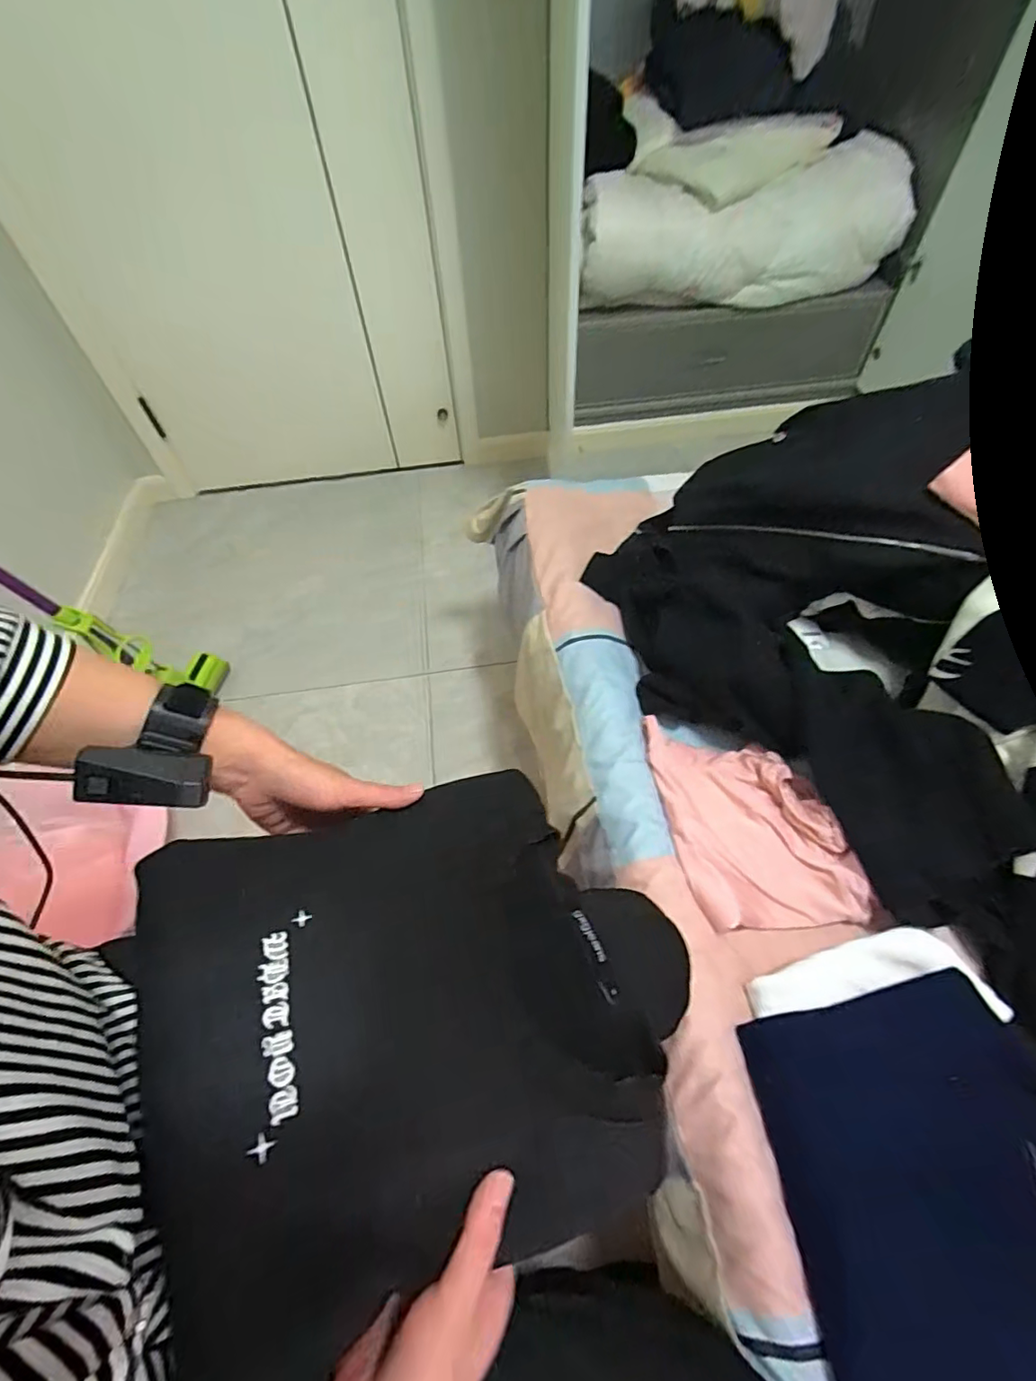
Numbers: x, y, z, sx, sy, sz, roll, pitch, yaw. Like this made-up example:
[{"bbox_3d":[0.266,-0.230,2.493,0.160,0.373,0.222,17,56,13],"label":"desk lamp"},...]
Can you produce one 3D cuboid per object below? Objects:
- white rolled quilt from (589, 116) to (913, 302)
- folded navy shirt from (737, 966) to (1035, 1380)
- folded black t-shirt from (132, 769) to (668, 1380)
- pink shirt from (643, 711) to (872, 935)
[{"bbox_3d":[0.559,-1.170,1.346,0.864,0.278,0.206,-8,57,-4],"label":"white rolled quilt"},{"bbox_3d":[0.297,0.350,0.376,0.206,0.043,0.244,-4,56,-1],"label":"folded navy shirt"},{"bbox_3d":[-0.067,0.183,0.313,0.257,0.056,0.262,-11,59,-24],"label":"folded black t-shirt"},{"bbox_3d":[0.240,0.127,0.566,0.168,0.039,0.234,-7,57,-3],"label":"pink shirt"}]

